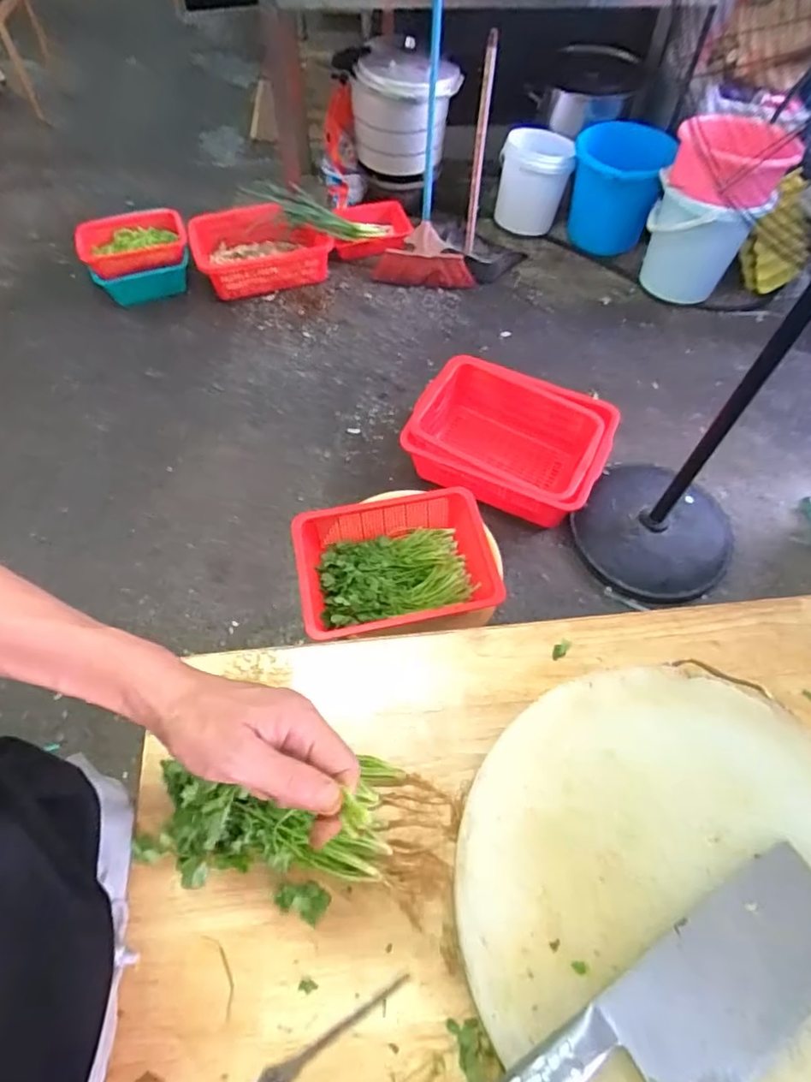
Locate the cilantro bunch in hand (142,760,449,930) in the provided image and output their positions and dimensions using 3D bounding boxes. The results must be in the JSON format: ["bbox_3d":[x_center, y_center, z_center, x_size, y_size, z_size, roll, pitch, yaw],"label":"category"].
[{"bbox_3d":[-0.090,0.247,0.506,0.264,0.044,0.123,3,65,-3],"label":"cilantro bunch in hand"}]

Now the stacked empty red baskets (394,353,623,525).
[{"bbox_3d":[0.272,-0.257,1.593,0.506,0.193,0.376,24,61,14],"label":"stacked empty red baskets"}]

